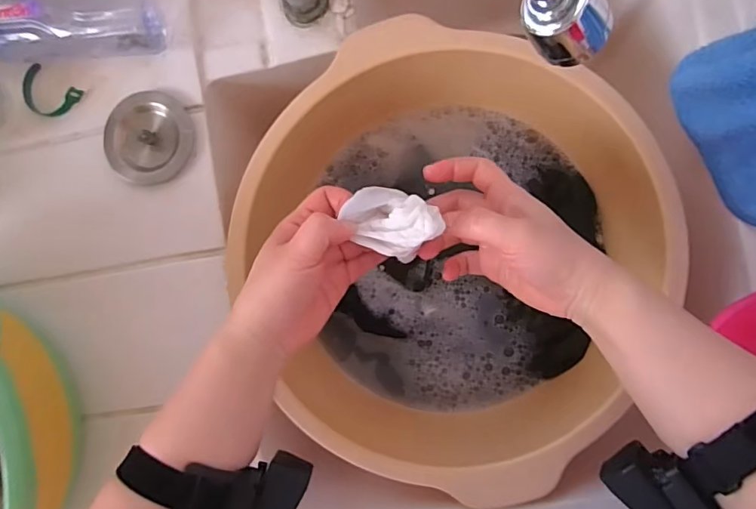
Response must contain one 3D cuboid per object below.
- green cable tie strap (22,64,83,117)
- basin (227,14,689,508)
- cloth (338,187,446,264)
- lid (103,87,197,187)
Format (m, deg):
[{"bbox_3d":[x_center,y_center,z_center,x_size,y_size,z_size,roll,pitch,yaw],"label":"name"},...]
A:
[{"bbox_3d":[-0.318,-0.153,0.484,0.061,0.009,0.041,32,94,6],"label":"green cable tie strap"},{"bbox_3d":[0.070,-0.008,0.476,0.332,0.133,0.372,-41,85,6],"label":"basin"},{"bbox_3d":[0.008,-0.023,0.341,0.064,0.037,0.043,25,93,7],"label":"cloth"},{"bbox_3d":[-0.214,-0.108,0.464,0.084,0.021,0.081,0,90,7],"label":"lid"}]

